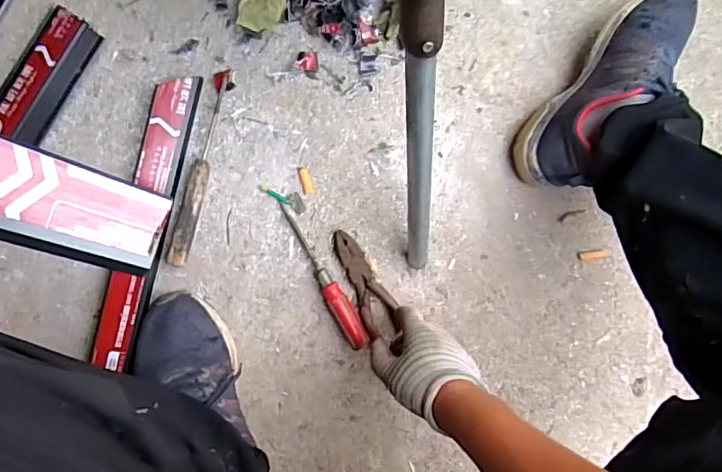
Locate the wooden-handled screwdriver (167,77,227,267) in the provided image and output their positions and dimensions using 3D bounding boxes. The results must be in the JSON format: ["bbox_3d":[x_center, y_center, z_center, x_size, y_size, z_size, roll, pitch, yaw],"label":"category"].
[{"bbox_3d":[-0.188,-0.075,0.605,0.021,0.022,0.221,14,90,-8],"label":"wooden-handled screwdriver"}]

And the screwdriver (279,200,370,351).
[{"bbox_3d":[-0.047,0.049,0.626,0.024,0.025,0.192,-30,95,-6],"label":"screwdriver"}]

